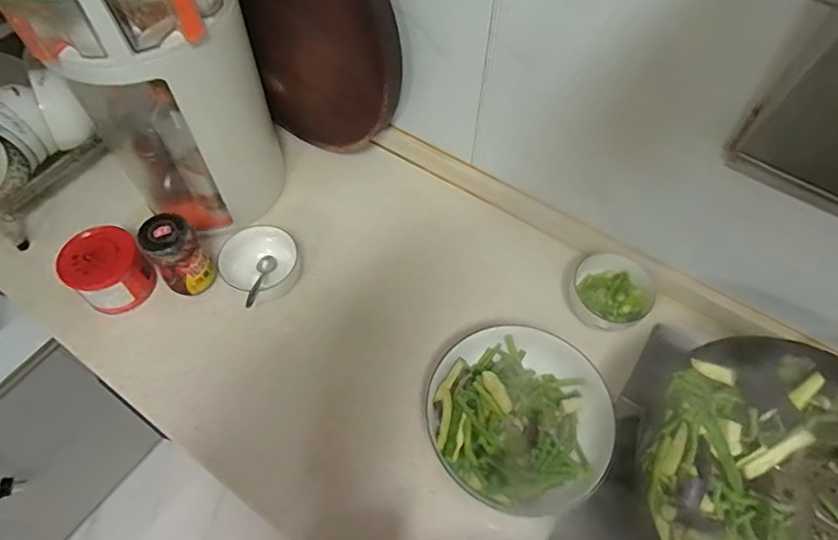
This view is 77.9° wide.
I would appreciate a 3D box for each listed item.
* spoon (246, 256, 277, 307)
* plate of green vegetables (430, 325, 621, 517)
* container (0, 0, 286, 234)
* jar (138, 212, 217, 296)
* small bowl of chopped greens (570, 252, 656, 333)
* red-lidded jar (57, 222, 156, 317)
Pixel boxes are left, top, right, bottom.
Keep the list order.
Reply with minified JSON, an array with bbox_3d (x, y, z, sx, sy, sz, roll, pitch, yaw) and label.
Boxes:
[{"bbox_3d":[-0.217,0.014,0.711,0.023,0.025,0.121,-4,24,-3],"label":"spoon"},{"bbox_3d":[0.126,0.176,0.638,0.223,0.074,0.219,1,59,-1],"label":"plate of green vegetables"},{"bbox_3d":[-0.329,-0.254,0.672,0.209,0.400,0.218,-31,64,-18],"label":"container"},{"bbox_3d":[-0.325,-0.016,0.706,0.060,0.130,0.065,1,59,-1],"label":"jar"},{"bbox_3d":[0.269,0.030,0.727,0.102,0.042,0.117,14,60,7],"label":"small bowl of chopped greens"},{"bbox_3d":[-0.419,0.001,0.705,0.090,0.088,0.091,1,59,-1],"label":"red-lidded jar"}]

